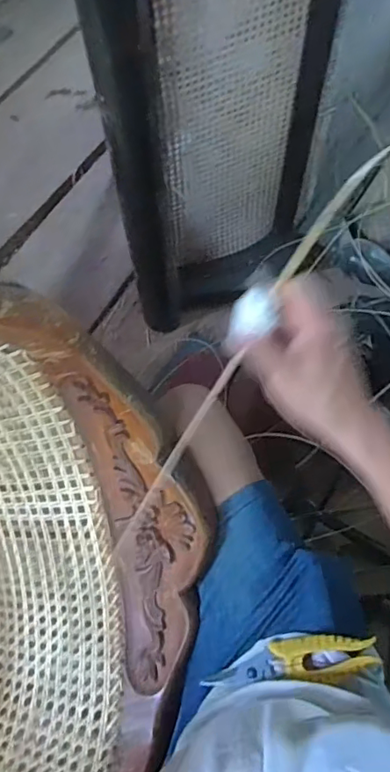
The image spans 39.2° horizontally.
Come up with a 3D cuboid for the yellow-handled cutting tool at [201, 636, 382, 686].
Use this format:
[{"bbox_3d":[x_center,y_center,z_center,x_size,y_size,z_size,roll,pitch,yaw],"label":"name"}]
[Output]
[{"bbox_3d":[0.091,0.265,0.525,0.163,0.016,0.038,-16,69,10],"label":"yellow-handled cutting tool"}]

